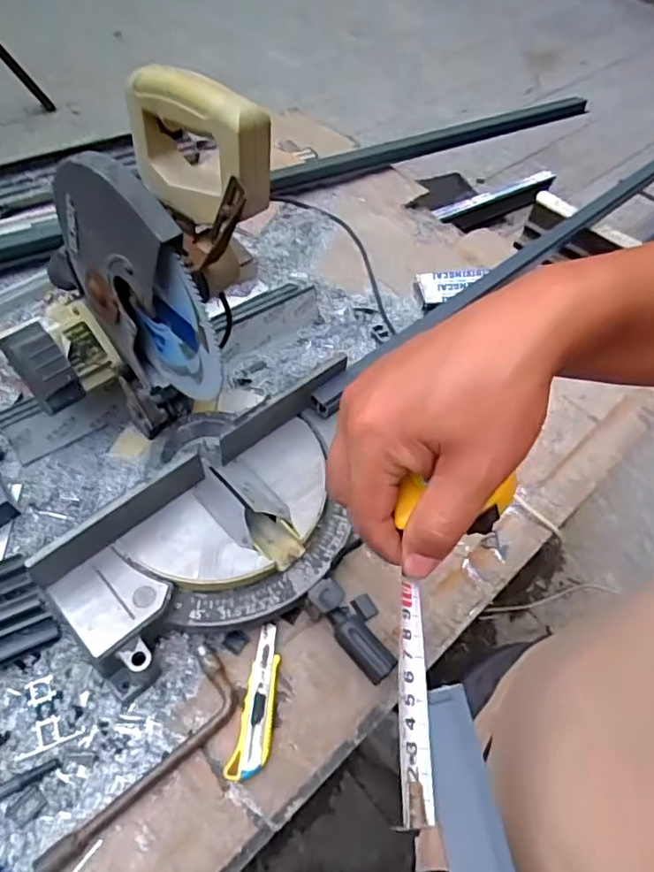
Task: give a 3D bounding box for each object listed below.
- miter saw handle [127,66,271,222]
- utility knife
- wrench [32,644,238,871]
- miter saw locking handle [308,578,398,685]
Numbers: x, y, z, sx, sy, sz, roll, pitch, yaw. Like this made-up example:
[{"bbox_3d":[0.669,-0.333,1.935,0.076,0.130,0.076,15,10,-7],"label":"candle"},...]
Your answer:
[{"bbox_3d":[-0.122,-0.264,0.550,0.185,0.134,0.030,38,59,21],"label":"miter saw handle"},{"bbox_3d":[-0.077,0.303,0.686,0.040,0.023,0.164,10,55,0],"label":"utility knife"},{"bbox_3d":[-0.192,0.359,0.645,0.072,0.022,0.262,32,58,14],"label":"wrench"},{"bbox_3d":[0.030,0.236,0.721,0.050,0.057,0.132,-30,64,-24],"label":"miter saw locking handle"}]

